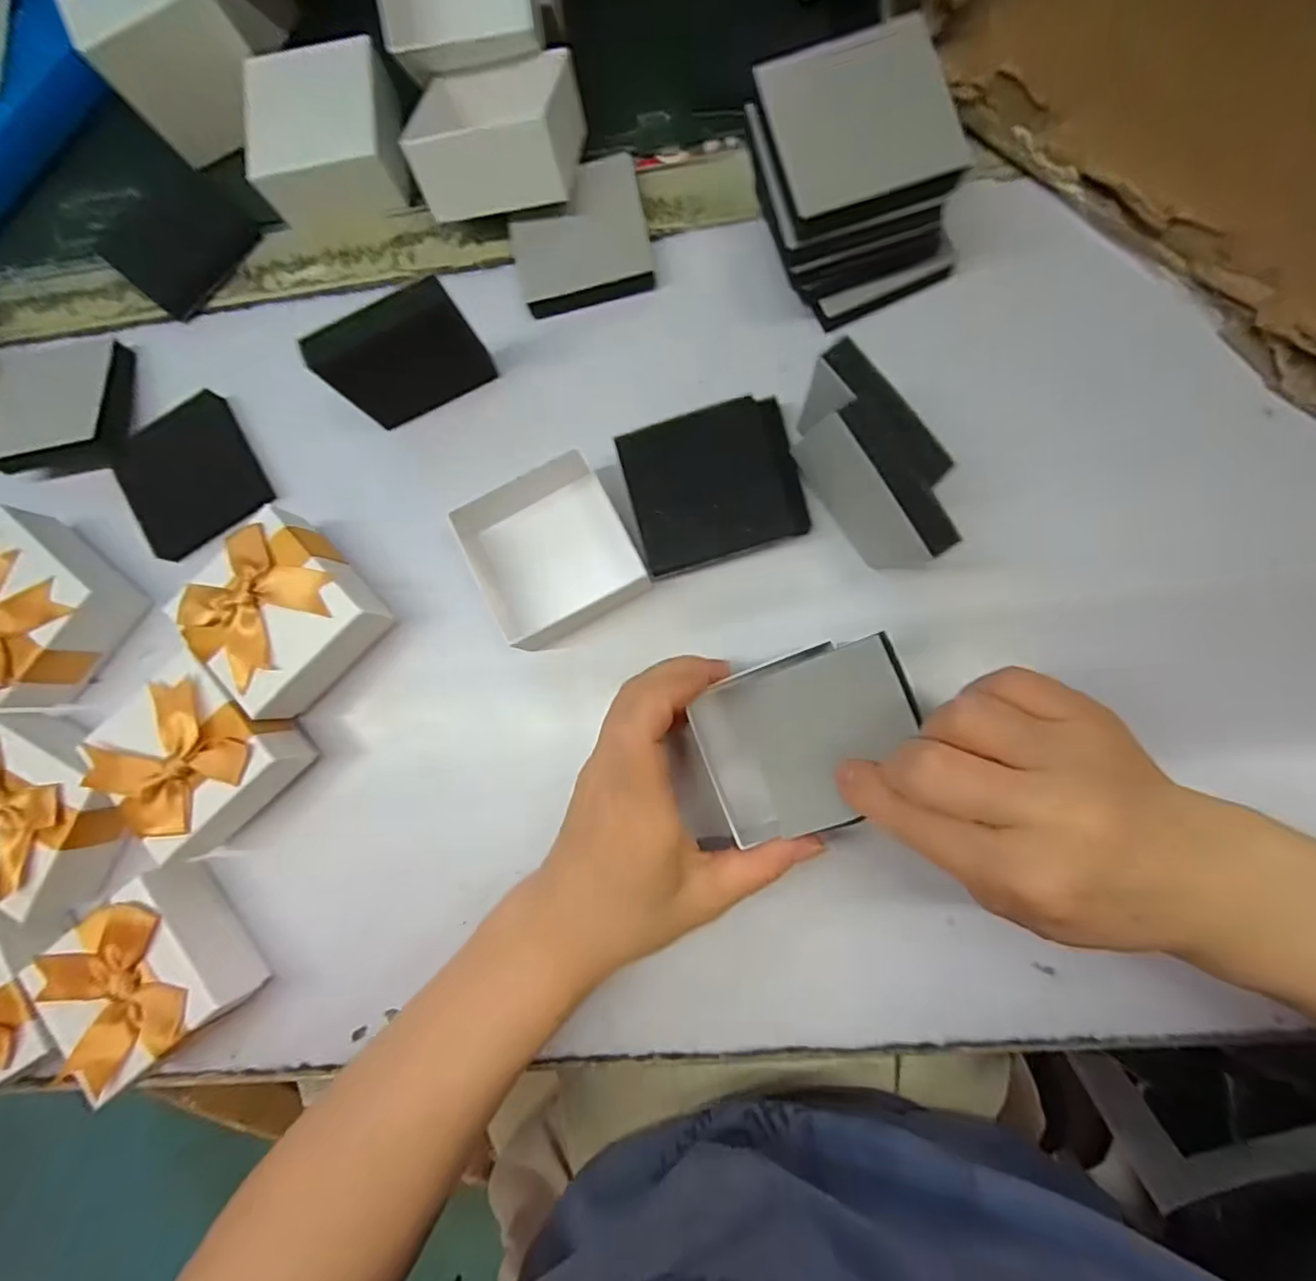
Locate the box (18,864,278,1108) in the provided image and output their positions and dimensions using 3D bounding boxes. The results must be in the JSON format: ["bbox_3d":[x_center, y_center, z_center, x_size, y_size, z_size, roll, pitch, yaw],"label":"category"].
[{"bbox_3d":[-0.232,0.152,0.285,0.071,0.048,0.069,-37,81,1],"label":"box"}]

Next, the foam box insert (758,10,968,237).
[{"bbox_3d":[0.076,-0.194,0.235,0.065,0.014,0.066,-17,82,4],"label":"foam box insert"}]

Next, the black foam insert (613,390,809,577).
[{"bbox_3d":[0.026,-0.069,0.284,0.075,0.027,0.066,-16,82,4],"label":"black foam insert"}]

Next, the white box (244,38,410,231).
[{"bbox_3d":[-0.166,-0.254,0.317,0.072,0.037,0.066,-10,83,5],"label":"white box"}]

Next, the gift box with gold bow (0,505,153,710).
[{"bbox_3d":[-0.305,-0.014,0.306,0.072,0.039,0.076,39,89,9],"label":"gift box with gold bow"}]

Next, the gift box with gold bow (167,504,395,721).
[{"bbox_3d":[-0.174,-0.012,0.296,0.073,0.041,0.082,-41,81,1],"label":"gift box with gold bow"}]

